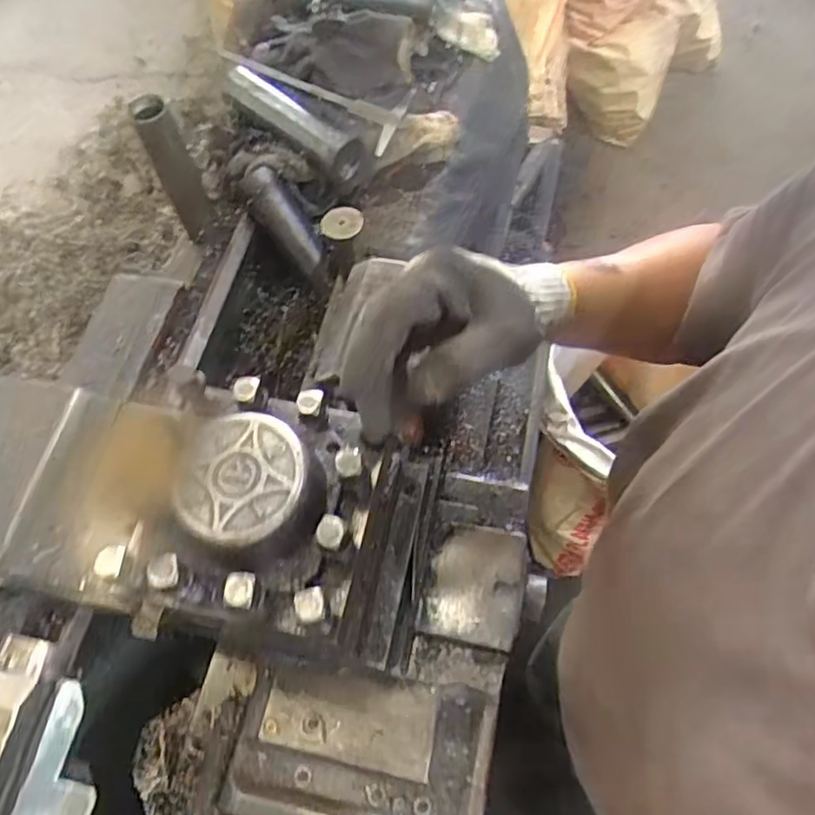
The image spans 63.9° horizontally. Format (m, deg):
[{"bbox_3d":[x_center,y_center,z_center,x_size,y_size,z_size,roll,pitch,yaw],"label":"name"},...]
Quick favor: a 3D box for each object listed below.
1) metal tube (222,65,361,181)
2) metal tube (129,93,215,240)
[{"bbox_3d":[-0.145,-0.352,0.798,0.200,0.043,0.046,37,70,7],"label":"metal tube"},{"bbox_3d":[-0.264,-0.271,0.742,0.041,0.171,0.033,-28,65,-11],"label":"metal tube"}]

